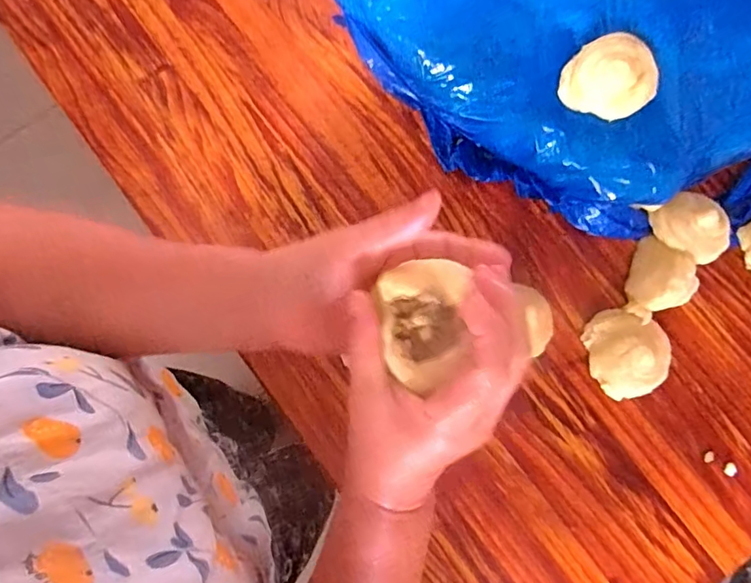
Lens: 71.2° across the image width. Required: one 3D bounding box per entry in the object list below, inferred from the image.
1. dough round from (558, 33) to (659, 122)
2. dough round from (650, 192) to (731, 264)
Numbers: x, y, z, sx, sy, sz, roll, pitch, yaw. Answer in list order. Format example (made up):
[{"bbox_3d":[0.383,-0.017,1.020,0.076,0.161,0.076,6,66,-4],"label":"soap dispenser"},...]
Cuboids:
[{"bbox_3d":[0.221,-0.202,0.488,0.078,0.030,0.079,0,82,-1],"label":"dough round"},{"bbox_3d":[0.330,-0.065,0.550,0.067,0.035,0.073,0,80,-1],"label":"dough round"}]

